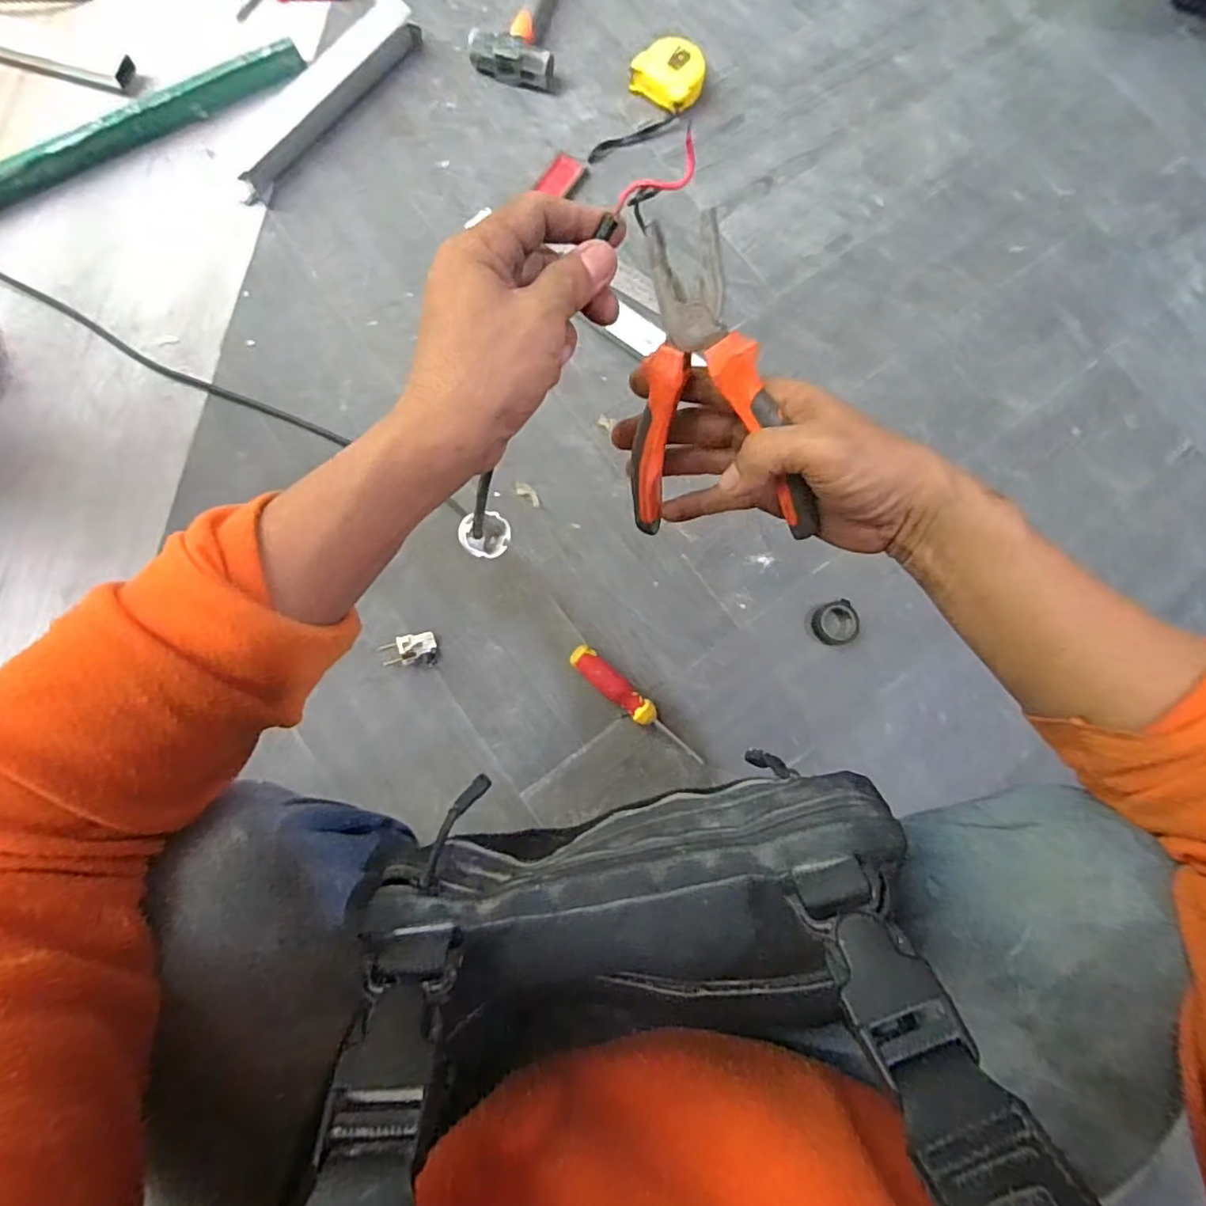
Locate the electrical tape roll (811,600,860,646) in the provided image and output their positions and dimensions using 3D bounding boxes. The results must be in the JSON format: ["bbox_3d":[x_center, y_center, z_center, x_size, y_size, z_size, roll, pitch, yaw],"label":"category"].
[{"bbox_3d":[0.266,0.023,0.697,0.054,0.014,0.047,-24,83,-6],"label":"electrical tape roll"}]

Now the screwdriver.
[{"bbox_3d":[0.036,0.111,0.663,0.177,0.028,0.028,42,82,4],"label":"screwdriver"}]

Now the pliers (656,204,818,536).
[{"bbox_3d":[0.061,-0.108,0.323,0.092,0.160,0.014,6,37,26],"label":"pliers"}]

